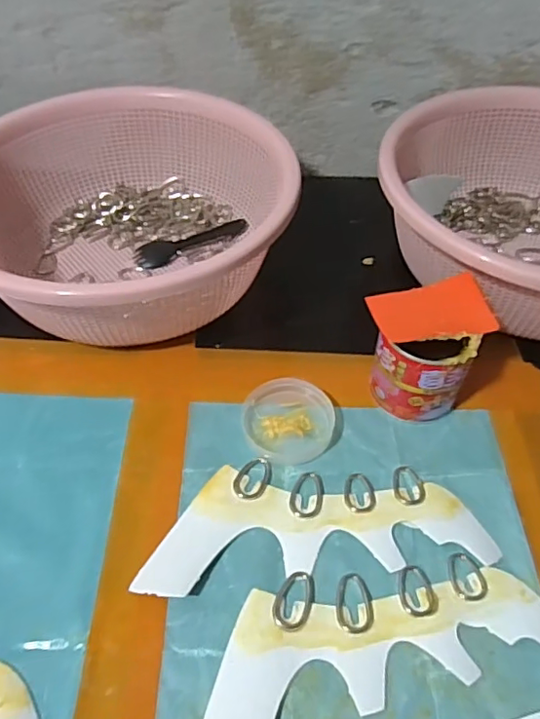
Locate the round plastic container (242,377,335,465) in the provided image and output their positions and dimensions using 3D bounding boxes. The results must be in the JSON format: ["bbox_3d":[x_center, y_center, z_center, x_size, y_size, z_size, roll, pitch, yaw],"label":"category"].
[{"bbox_3d":[0.014,0.043,0.408,0.063,0.010,0.064,0,50,0],"label":"round plastic container"}]

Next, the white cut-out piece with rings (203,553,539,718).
[{"bbox_3d":[0.057,0.156,0.316,0.207,0.008,0.083,-12,51,-10],"label":"white cut-out piece with rings"}]

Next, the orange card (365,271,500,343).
[{"bbox_3d":[0.112,-0.033,0.388,0.081,0.004,0.051,-12,51,-11],"label":"orange card"}]

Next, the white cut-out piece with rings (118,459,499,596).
[{"bbox_3d":[0.028,0.100,0.363,0.208,0.008,0.079,-6,50,-5],"label":"white cut-out piece with rings"}]

